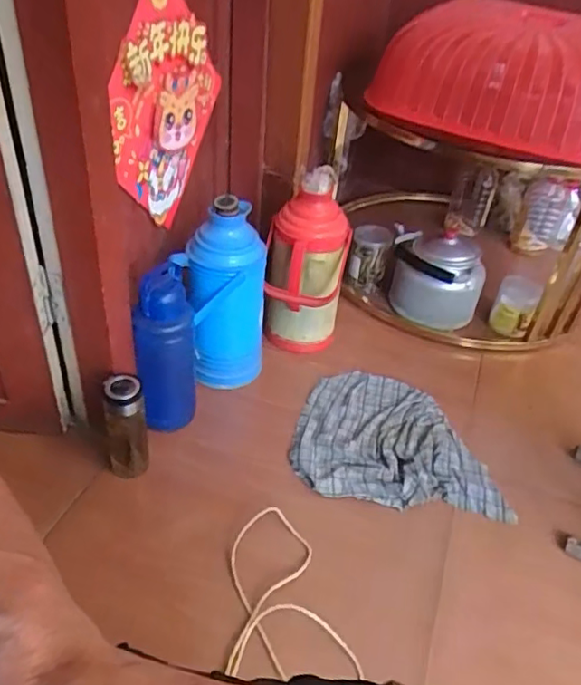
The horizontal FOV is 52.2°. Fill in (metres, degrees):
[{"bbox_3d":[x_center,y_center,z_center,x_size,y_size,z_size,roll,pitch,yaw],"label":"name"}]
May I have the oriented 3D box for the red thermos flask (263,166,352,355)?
[{"bbox_3d":[0.027,-0.132,1.200,0.155,0.396,0.128,10,38,2],"label":"red thermos flask"}]

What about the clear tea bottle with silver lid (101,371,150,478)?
[{"bbox_3d":[-0.269,0.145,0.965,0.068,0.200,0.065,-6,40,-17],"label":"clear tea bottle with silver lid"}]

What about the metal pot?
[{"bbox_3d":[0.345,-0.155,1.427,0.205,0.194,0.162,7,38,-2],"label":"metal pot"}]

